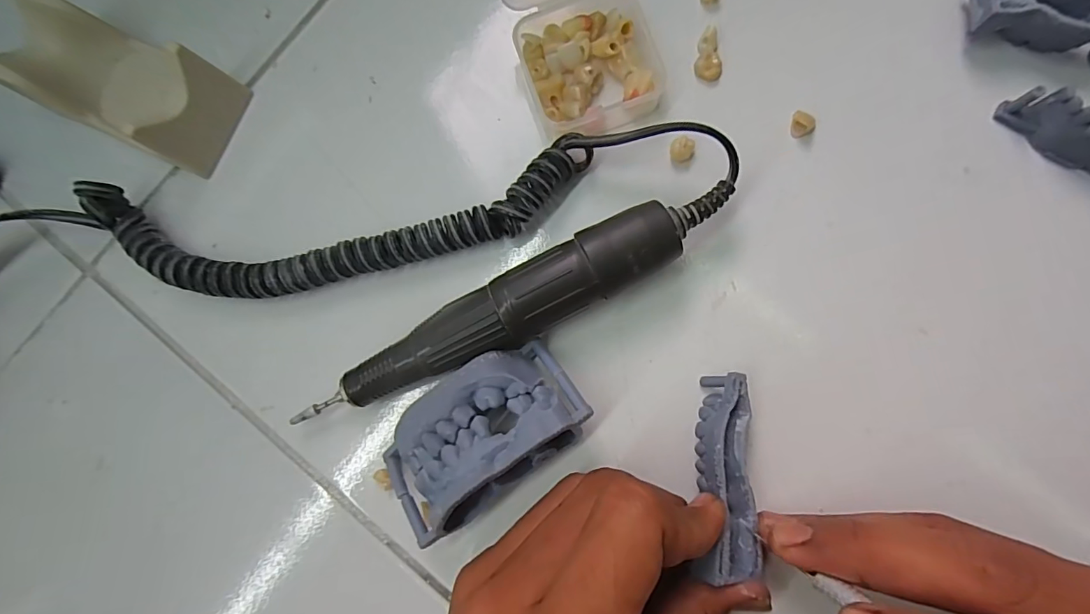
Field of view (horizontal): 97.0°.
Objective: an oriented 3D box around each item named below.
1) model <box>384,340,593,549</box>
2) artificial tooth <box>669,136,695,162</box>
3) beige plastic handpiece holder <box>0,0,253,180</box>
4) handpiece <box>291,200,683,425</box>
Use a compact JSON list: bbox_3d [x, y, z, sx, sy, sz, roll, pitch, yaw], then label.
[{"bbox_3d":[-0.026,0.048,0.188,0.080,0.031,0.046,-36,83,-1],"label":"model"},{"bbox_3d":[0.059,-0.068,0.209,0.010,0.009,0.009,8,84,4],"label":"artificial tooth"},{"bbox_3d":[-0.187,-0.099,0.215,0.083,0.033,0.046,24,86,6],"label":"beige plastic handpiece holder"},{"bbox_3d":[-0.022,0.008,0.193,0.159,0.030,0.026,-29,83,0],"label":"handpiece"}]

